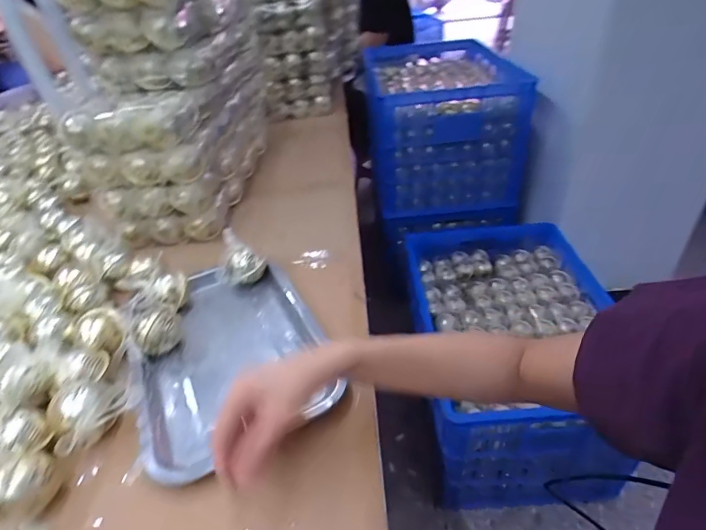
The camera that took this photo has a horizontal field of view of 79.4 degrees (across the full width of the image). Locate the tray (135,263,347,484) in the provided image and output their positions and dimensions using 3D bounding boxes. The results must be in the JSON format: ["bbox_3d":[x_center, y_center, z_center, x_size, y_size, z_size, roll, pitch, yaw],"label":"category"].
[{"bbox_3d":[-0.153,0.095,0.520,0.212,0.027,0.294,-20,41,-19],"label":"tray"}]

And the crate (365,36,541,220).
[{"bbox_3d":[0.310,-0.545,1.616,0.495,0.426,0.739,-5,38,-1],"label":"crate"}]

